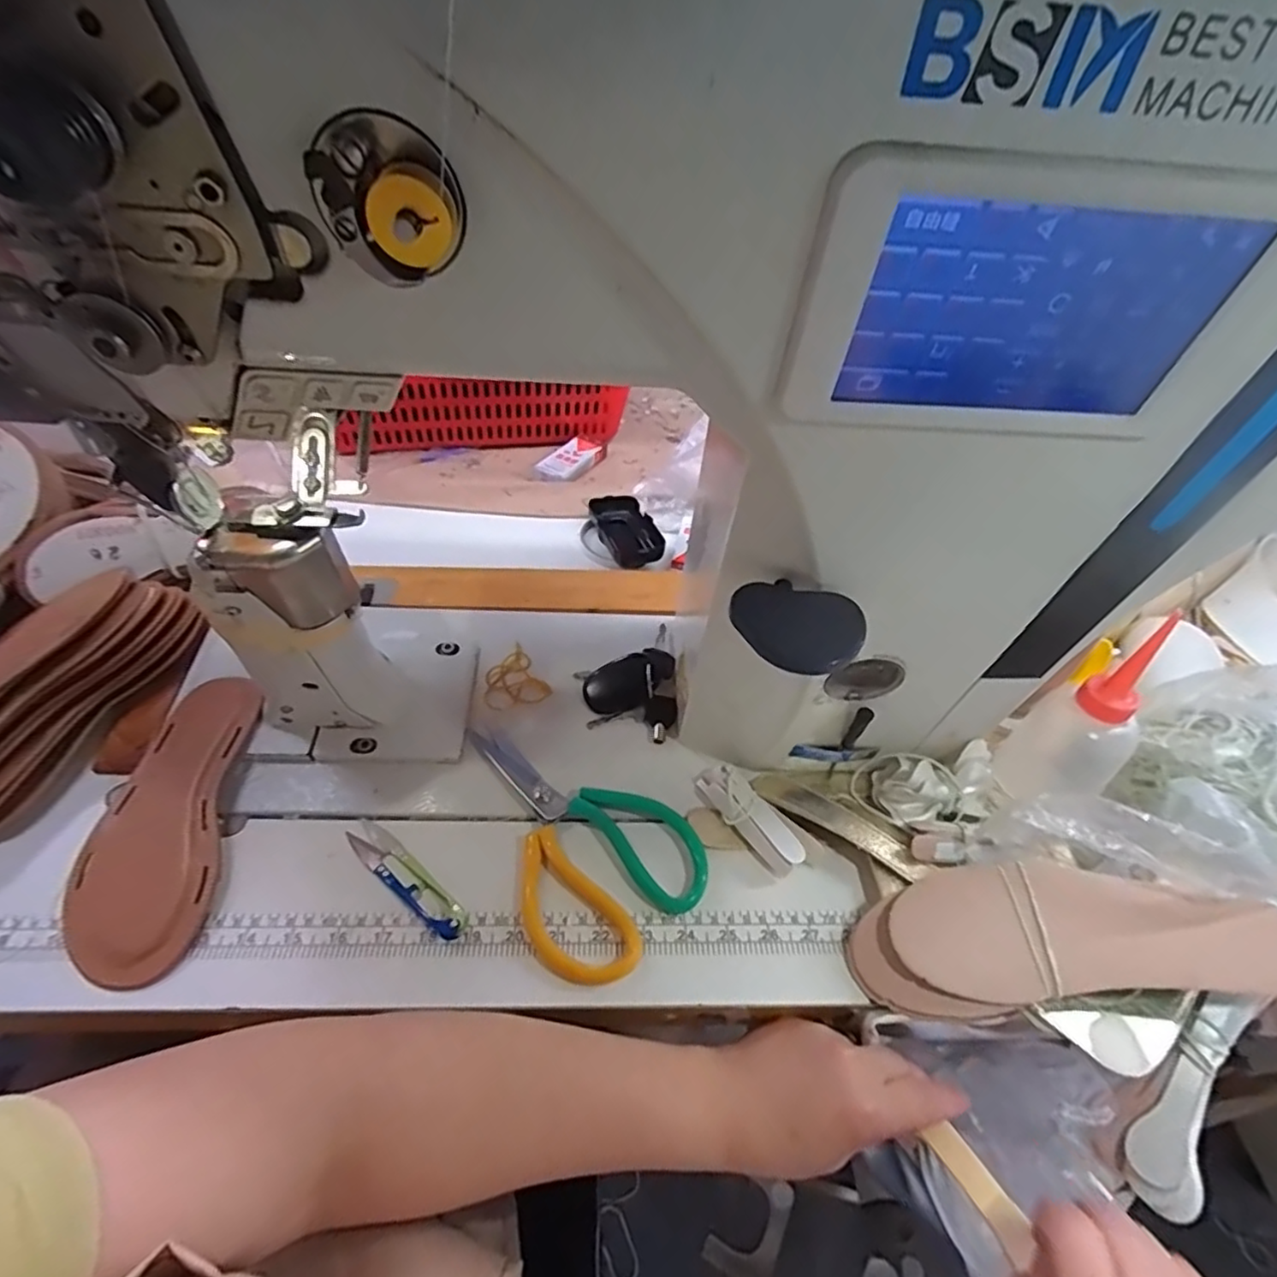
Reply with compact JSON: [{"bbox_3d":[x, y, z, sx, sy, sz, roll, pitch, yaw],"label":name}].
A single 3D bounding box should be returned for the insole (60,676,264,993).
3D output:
[{"bbox_3d":[-0.299,0.111,0.411,0.078,0.023,0.200,-2,47,-7],"label":"insole"}]

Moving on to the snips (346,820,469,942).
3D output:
[{"bbox_3d":[-0.146,0.150,0.403,0.103,0.007,0.023,32,52,23],"label":"snips"}]

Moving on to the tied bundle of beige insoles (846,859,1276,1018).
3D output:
[{"bbox_3d":[0.238,0.166,0.364,0.220,0.051,0.073,0,46,-5],"label":"tied bundle of beige insoles"}]

